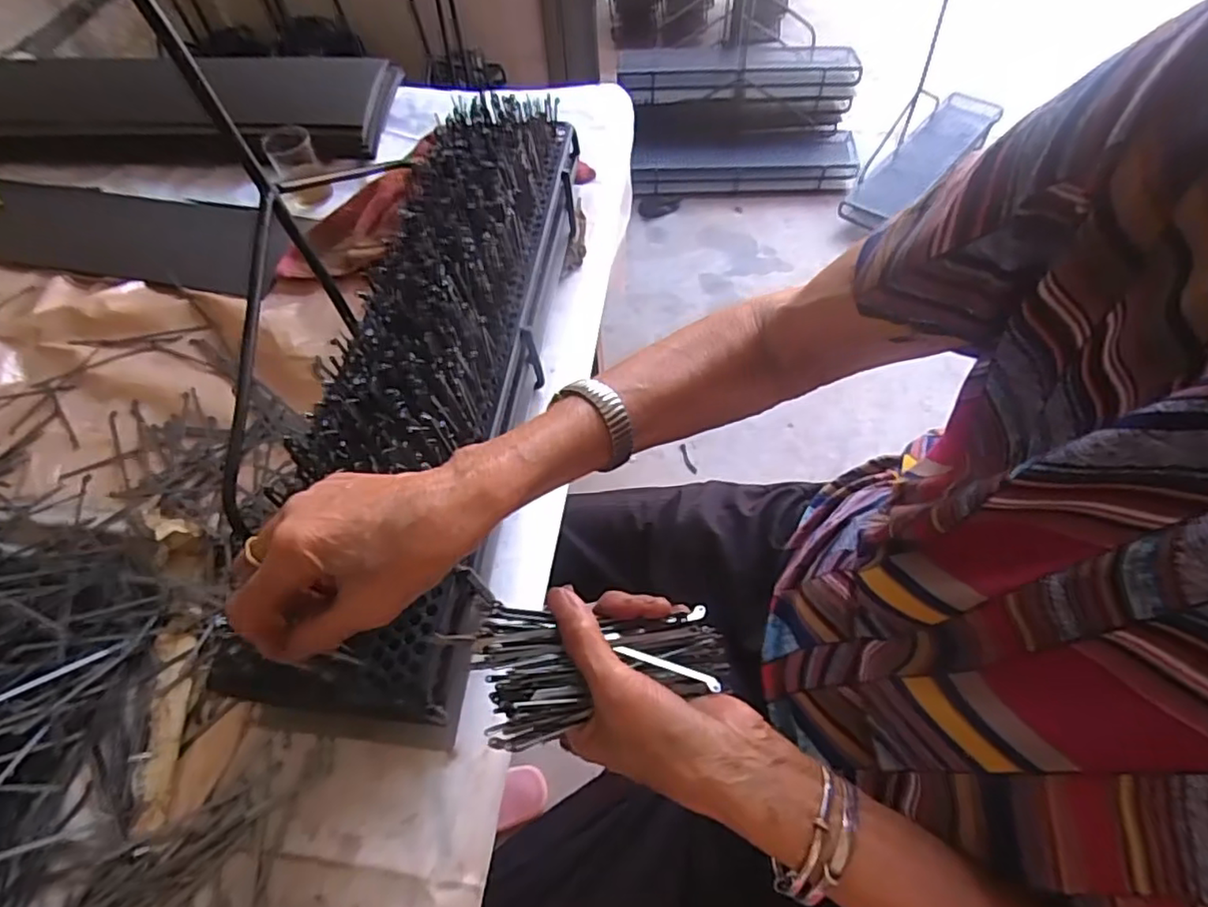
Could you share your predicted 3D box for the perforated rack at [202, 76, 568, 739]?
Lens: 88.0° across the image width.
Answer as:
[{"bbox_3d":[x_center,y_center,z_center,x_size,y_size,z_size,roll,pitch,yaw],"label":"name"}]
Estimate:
[{"bbox_3d":[-0.145,-0.103,0.527,0.160,0.100,0.604,5,63,6],"label":"perforated rack"}]

